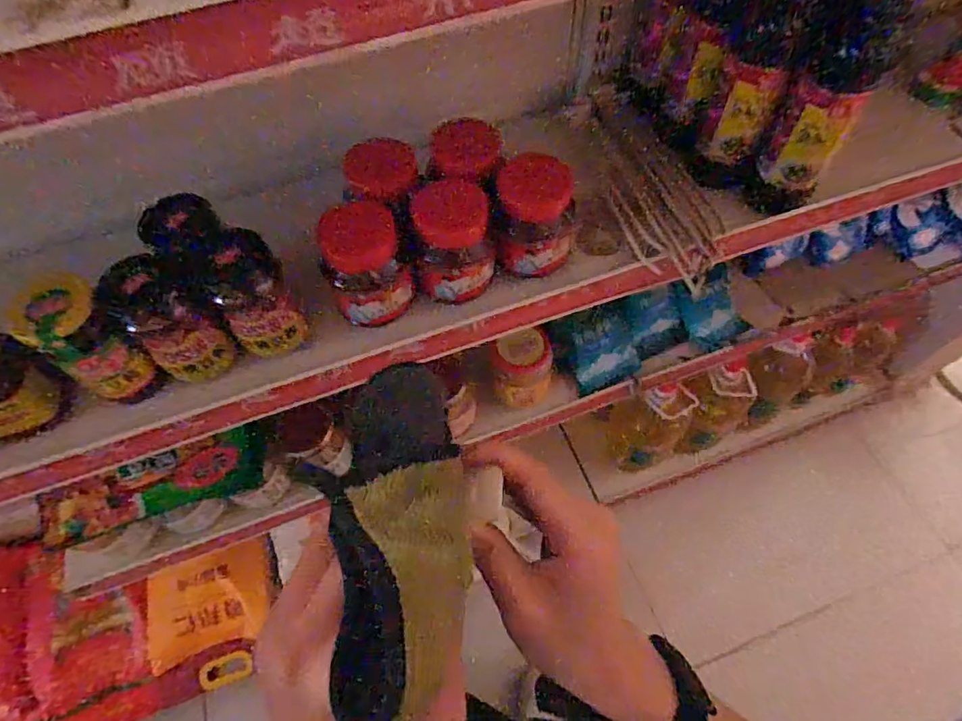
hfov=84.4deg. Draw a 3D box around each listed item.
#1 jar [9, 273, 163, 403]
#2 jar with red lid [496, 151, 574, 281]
[{"bbox_3d":[-0.341,-0.012,0.468,0.057,0.124,0.061,-1,61,2],"label":"jar"},{"bbox_3d":[0.057,-0.145,0.534,0.076,0.085,0.078,-1,61,2],"label":"jar with red lid"}]

